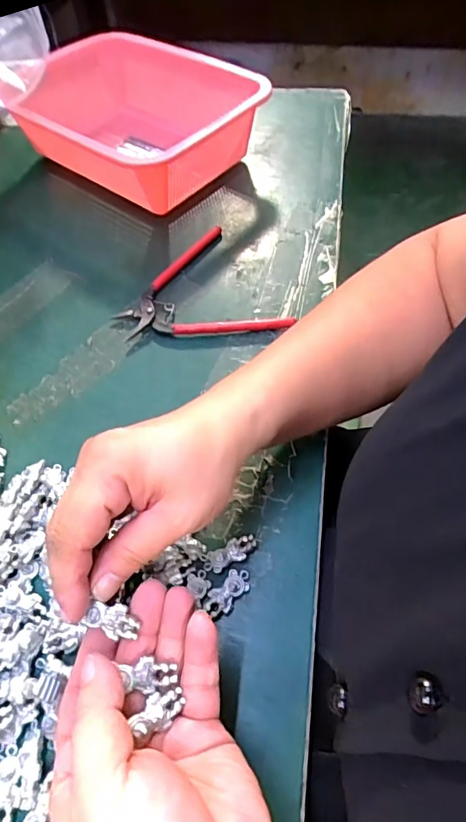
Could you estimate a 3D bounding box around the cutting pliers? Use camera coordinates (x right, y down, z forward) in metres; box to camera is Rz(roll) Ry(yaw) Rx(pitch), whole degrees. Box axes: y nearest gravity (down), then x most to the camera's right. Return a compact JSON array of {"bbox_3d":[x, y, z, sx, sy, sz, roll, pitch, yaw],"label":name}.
[{"bbox_3d":[-0.037,-0.097,0.408,0.123,0.013,0.136,-26,59,-13],"label":"cutting pliers"}]

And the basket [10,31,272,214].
[{"bbox_3d":[-0.118,-0.323,0.523,0.288,0.081,0.195,37,66,24],"label":"basket"}]

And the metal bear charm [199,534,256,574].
[{"bbox_3d":[-0.002,0.086,0.286,0.035,0.006,0.014,-25,59,-12],"label":"metal bear charm"}]

